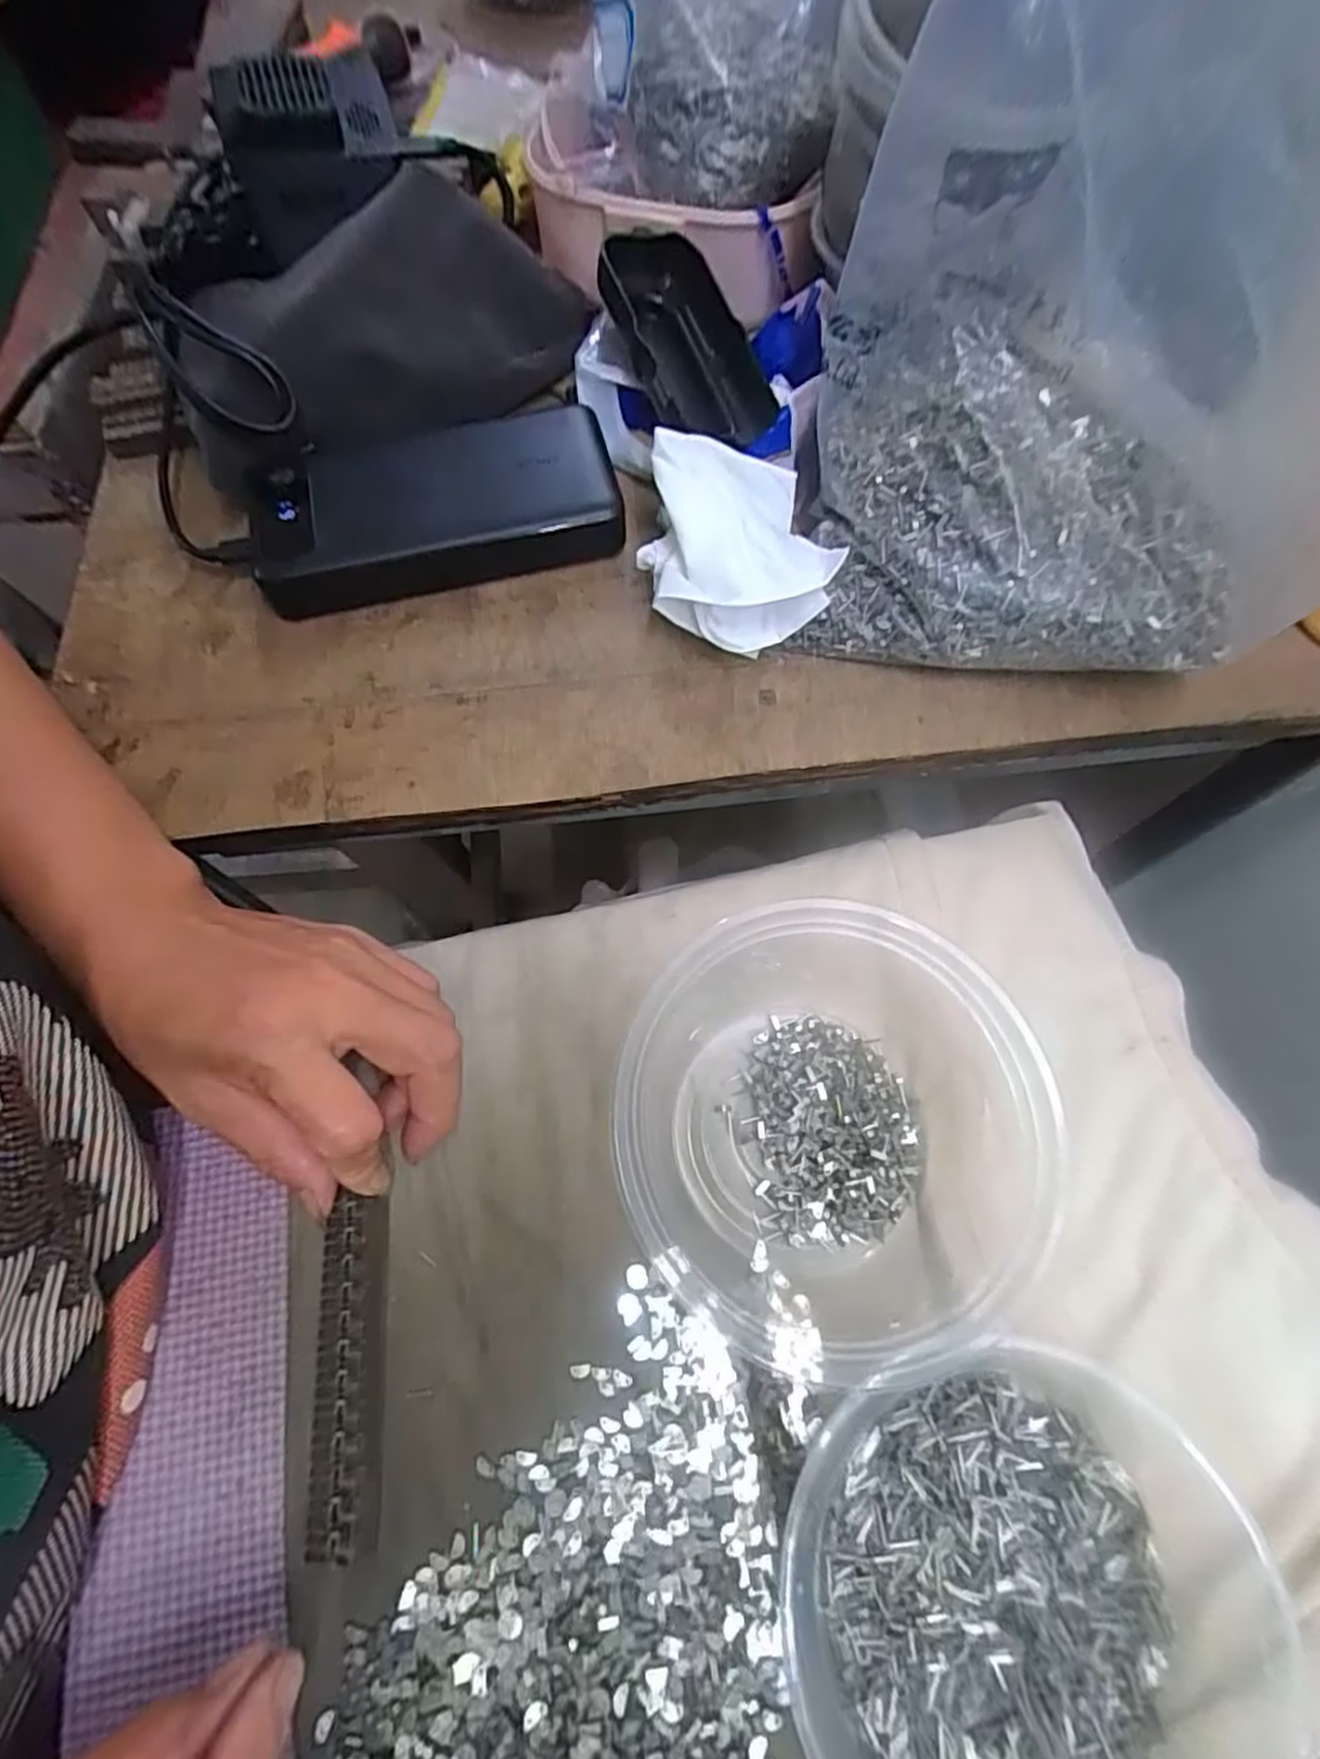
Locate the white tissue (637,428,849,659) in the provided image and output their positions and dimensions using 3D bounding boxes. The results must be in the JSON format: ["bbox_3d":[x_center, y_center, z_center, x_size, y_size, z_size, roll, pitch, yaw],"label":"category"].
[{"bbox_3d":[0.031,-0.135,0.305,0.076,0.044,0.077,3,68,1],"label":"white tissue"}]

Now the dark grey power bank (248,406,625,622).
[{"bbox_3d":[-0.098,-0.163,0.323,0.157,0.025,0.070,-14,69,-5],"label":"dark grey power bank"}]

